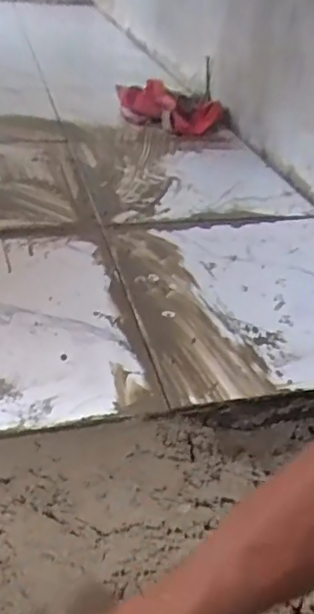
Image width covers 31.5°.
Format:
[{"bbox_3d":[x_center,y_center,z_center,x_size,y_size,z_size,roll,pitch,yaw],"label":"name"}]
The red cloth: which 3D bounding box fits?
[{"bbox_3d":[0.032,-0.549,1.580,0.308,0.115,0.144,7,36,1],"label":"red cloth"}]

